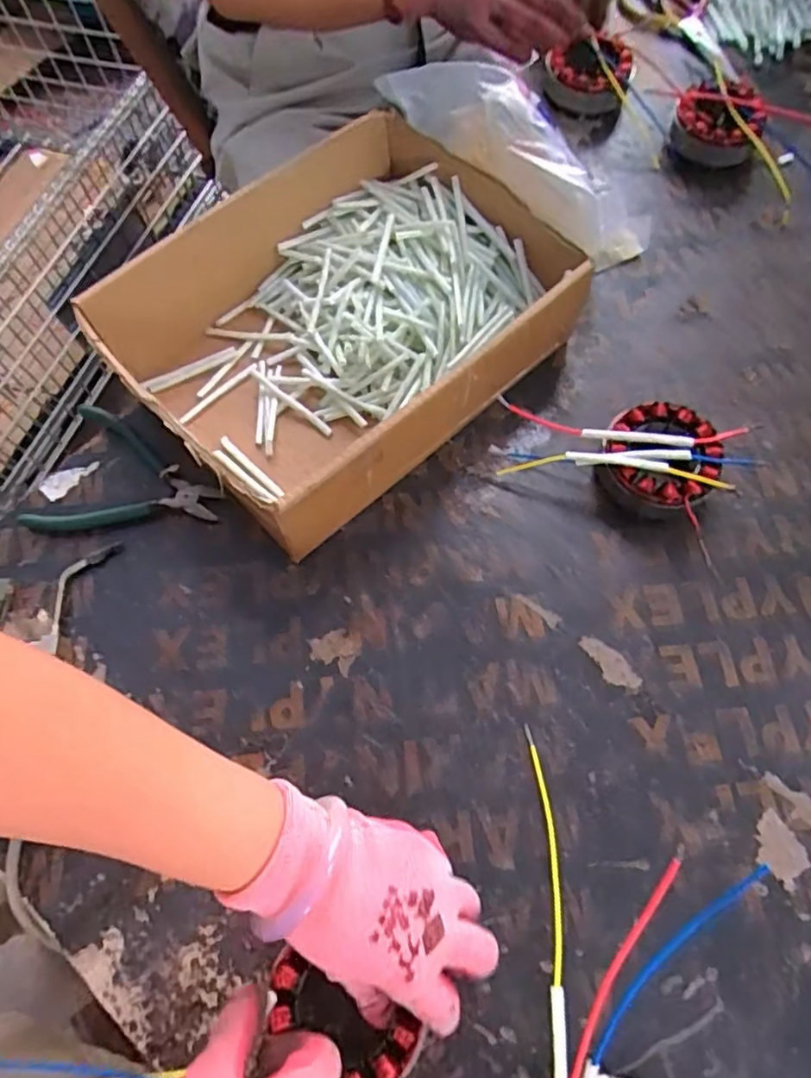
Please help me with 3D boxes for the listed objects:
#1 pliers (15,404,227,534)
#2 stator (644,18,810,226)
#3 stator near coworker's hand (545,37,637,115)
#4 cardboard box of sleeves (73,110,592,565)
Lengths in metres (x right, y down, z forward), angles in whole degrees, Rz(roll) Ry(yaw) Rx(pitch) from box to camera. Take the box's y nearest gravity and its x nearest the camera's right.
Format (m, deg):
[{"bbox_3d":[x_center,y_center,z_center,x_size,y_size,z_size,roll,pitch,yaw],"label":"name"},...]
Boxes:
[{"bbox_3d":[-0.222,-0.058,0.515,0.149,0.019,0.104,-1,66,1],"label":"pliers"},{"bbox_3d":[0.334,-0.408,0.628,0.203,0.060,0.149,30,71,14],"label":"stator"},{"bbox_3d":[0.191,-0.483,0.673,0.087,0.049,0.069,9,67,6],"label":"stator near coworker's hand"},{"bbox_3d":[-0.051,-0.176,0.521,0.329,0.096,0.261,-38,71,-14],"label":"cardboard box of sleeves"}]

